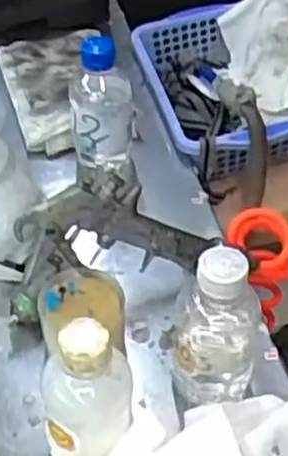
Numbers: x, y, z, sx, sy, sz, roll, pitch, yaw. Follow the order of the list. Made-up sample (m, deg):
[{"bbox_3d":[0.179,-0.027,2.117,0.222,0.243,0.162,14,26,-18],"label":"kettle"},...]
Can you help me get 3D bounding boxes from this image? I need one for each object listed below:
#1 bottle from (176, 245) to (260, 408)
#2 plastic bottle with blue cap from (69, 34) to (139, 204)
[{"bbox_3d":[0.052,0.068,0.554,0.057,0.143,0.068,13,48,6],"label":"bottle"},{"bbox_3d":[-0.038,-0.109,0.745,0.063,0.156,0.071,-1,48,-6],"label":"plastic bottle with blue cap"}]

